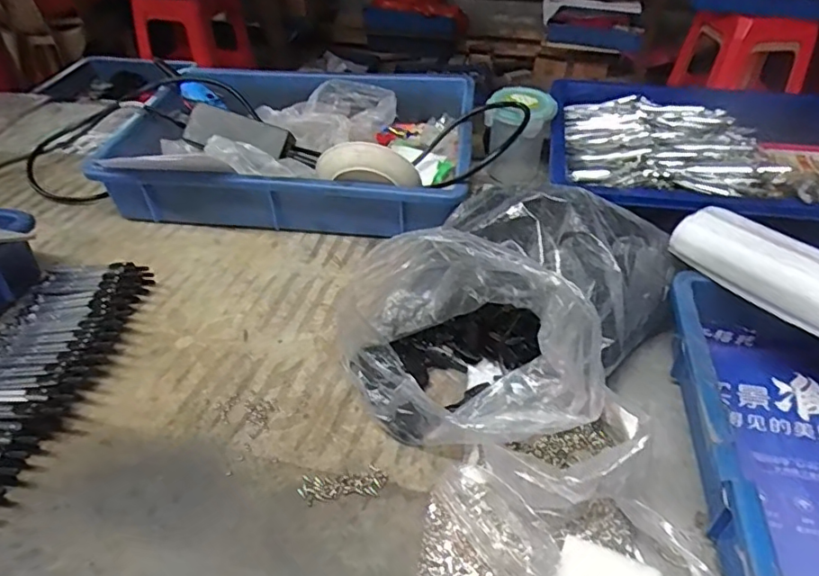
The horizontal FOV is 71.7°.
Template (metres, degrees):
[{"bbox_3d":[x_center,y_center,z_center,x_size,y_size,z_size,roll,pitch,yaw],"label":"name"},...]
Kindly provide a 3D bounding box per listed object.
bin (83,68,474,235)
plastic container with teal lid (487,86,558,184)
[{"bbox_3d":[-0.131,-0.184,0.697,0.399,0.100,0.250,2,42,2],"label":"bin"},{"bbox_3d":[0.136,-0.189,0.725,0.080,0.105,0.067,26,48,26],"label":"plastic container with teal lid"}]

